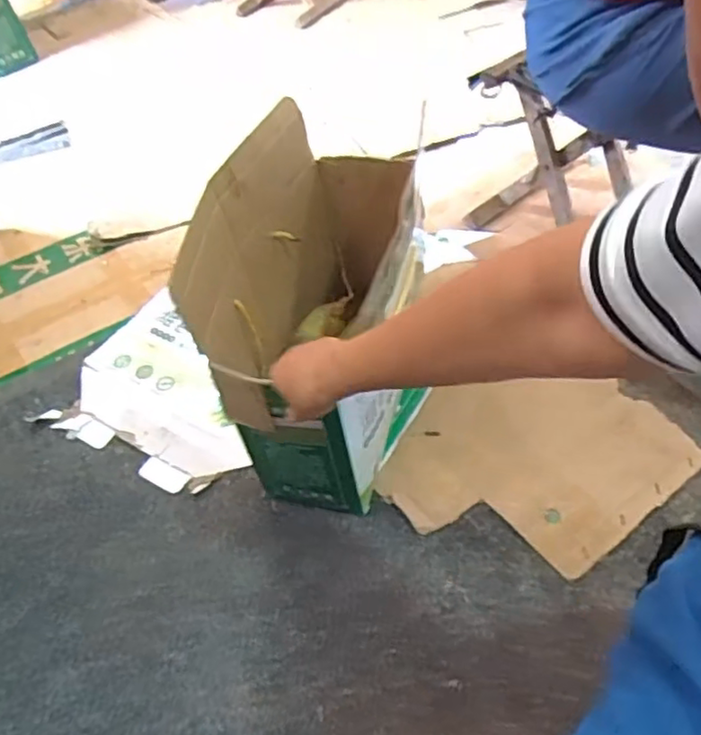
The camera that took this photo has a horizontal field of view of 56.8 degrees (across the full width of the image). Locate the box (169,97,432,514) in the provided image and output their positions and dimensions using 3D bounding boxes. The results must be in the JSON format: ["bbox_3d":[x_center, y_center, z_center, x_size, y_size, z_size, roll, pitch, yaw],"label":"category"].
[{"bbox_3d":[-0.043,-0.070,0.779,0.188,0.337,0.352,2,50,8],"label":"box"}]

